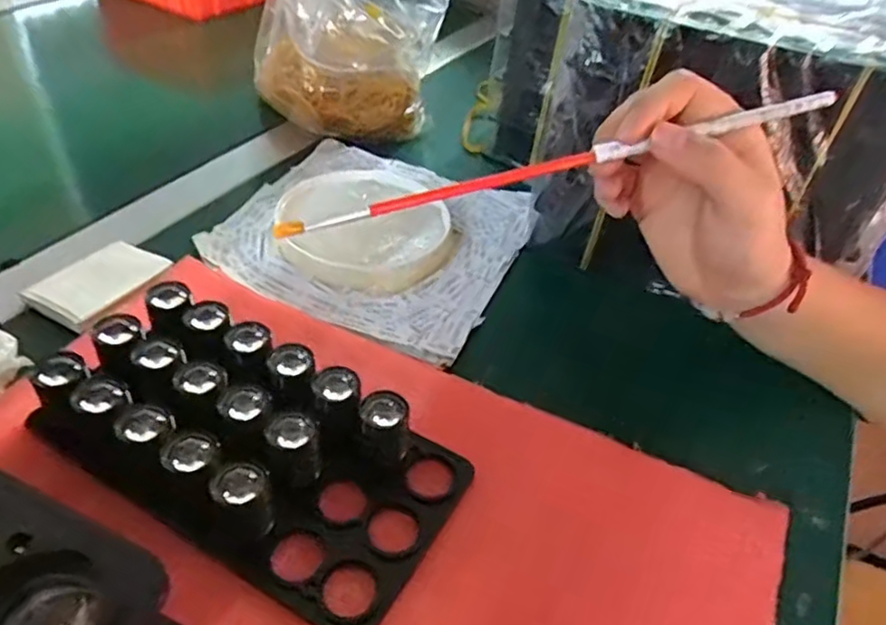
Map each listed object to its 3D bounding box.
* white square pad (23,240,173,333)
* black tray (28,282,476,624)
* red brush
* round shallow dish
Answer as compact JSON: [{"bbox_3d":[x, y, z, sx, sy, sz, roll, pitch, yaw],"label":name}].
[{"bbox_3d":[-0.212,-0.018,0.407,0.050,0.010,0.073,25,46,22],"label":"white square pad"},{"bbox_3d":[-0.088,0.054,0.303,0.187,0.040,0.102,23,45,20],"label":"black tray"},{"bbox_3d":[0.051,-0.063,0.277,0.246,0.011,0.008,-14,43,-3],"label":"red brush"},{"bbox_3d":[-0.052,-0.062,0.456,0.118,0.020,0.118,2,41,-2],"label":"round shallow dish"}]

